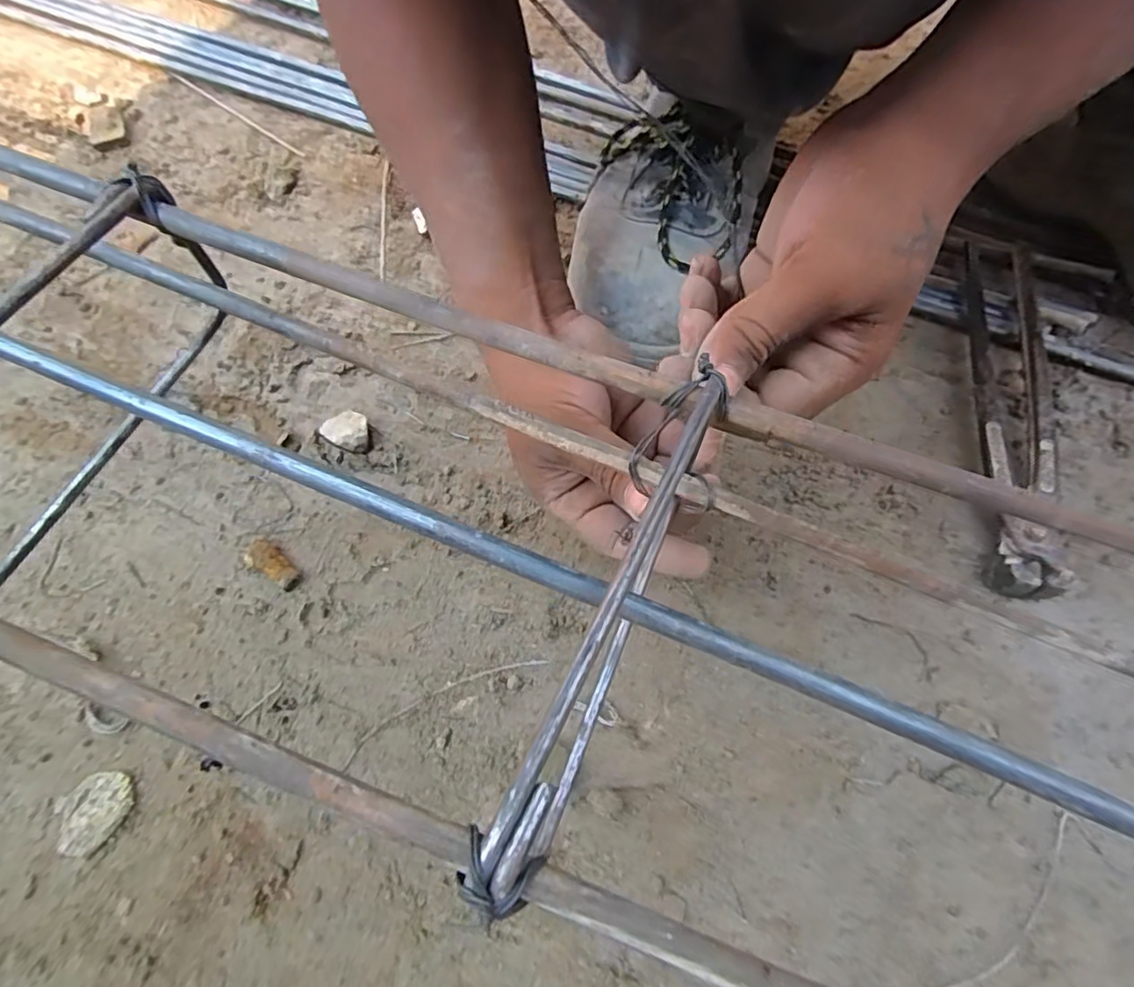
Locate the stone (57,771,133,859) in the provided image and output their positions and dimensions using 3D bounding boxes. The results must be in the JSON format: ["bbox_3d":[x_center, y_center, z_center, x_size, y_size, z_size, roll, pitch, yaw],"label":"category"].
[{"bbox_3d":[-0.210,0.142,0.270,0.028,0.005,0.031,-12,65,-7],"label":"stone"}]

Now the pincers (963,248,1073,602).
[{"bbox_3d":[0.266,-0.053,0.364,0.041,0.026,0.242,9,64,4],"label":"pincers"}]

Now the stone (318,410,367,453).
[{"bbox_3d":[-0.129,-0.037,0.356,0.031,0.013,0.024,30,67,13],"label":"stone"}]

